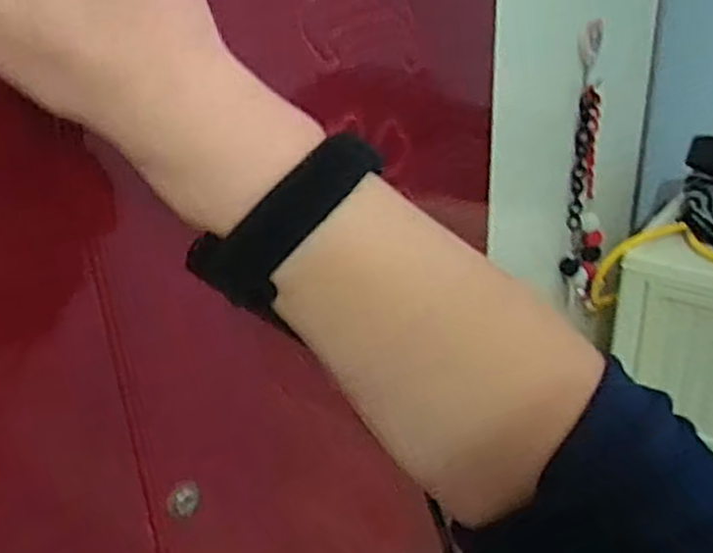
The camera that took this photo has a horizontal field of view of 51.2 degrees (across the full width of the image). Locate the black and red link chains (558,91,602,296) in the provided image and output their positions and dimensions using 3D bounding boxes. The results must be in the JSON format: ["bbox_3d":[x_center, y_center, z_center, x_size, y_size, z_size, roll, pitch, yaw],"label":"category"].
[{"bbox_3d":[0.258,-0.088,0.828,0.044,0.232,0.043,6,28,16],"label":"black and red link chains"}]

